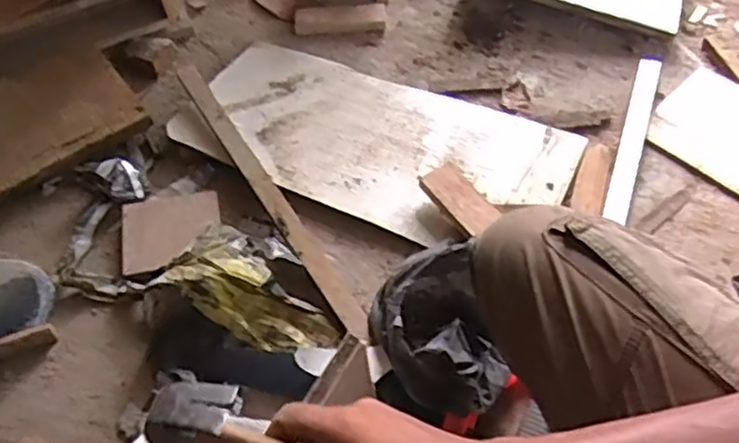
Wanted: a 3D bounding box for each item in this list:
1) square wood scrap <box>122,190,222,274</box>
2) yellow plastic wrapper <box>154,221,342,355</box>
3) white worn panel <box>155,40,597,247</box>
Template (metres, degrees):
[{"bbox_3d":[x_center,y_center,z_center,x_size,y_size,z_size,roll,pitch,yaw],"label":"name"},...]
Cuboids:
[{"bbox_3d":[-0.261,0.012,0.900,0.127,0.017,0.098,-11,70,1],"label":"square wood scrap"},{"bbox_3d":[-0.131,0.072,0.819,0.218,0.064,0.132,18,57,15],"label":"yellow plastic wrapper"},{"bbox_3d":[0.004,-0.120,0.984,0.542,0.028,0.261,21,57,16],"label":"white worn panel"}]

